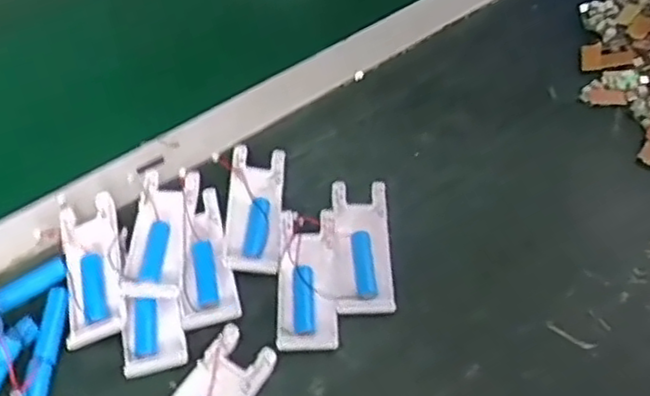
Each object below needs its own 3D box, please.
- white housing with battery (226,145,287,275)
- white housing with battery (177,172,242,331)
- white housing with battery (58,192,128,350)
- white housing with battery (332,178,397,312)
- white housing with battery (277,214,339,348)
[{"bbox_3d":[-0.051,0.007,0.504,0.039,0.015,0.102,2,54,1],"label":"white housing with battery"},{"bbox_3d":[-0.086,0.034,0.486,0.037,0.022,0.114,-9,54,-7],"label":"white housing with battery"},{"bbox_3d":[-0.158,0.046,0.477,0.043,0.026,0.109,-11,54,-8],"label":"white housing with battery"},{"bbox_3d":[0.026,0.034,0.487,0.039,0.011,0.101,-1,54,-1],"label":"white housing with battery"},{"bbox_3d":[-0.014,0.055,0.474,0.040,0.017,0.102,-3,54,-2],"label":"white housing with battery"}]

